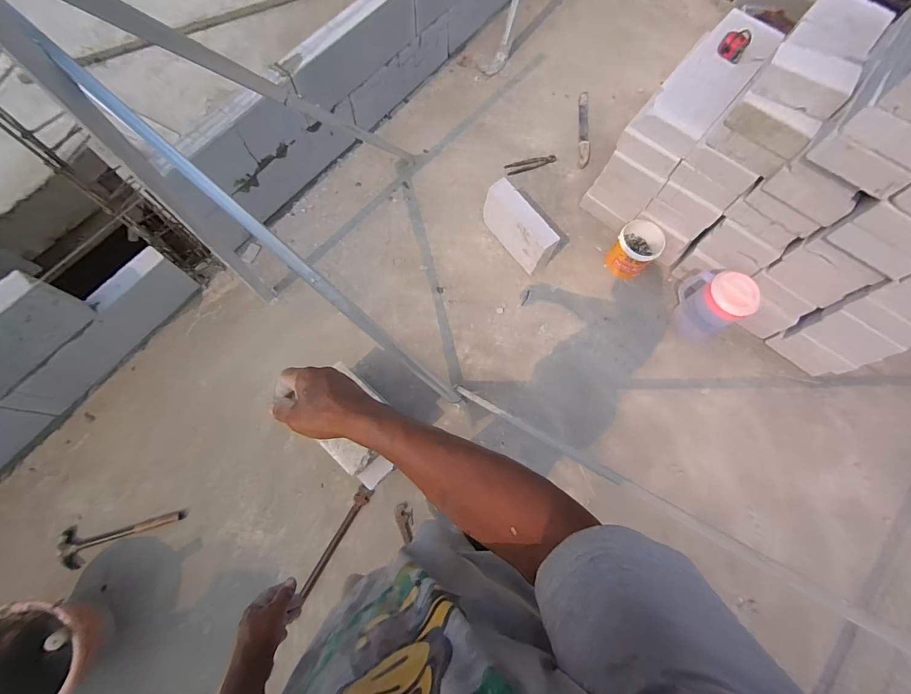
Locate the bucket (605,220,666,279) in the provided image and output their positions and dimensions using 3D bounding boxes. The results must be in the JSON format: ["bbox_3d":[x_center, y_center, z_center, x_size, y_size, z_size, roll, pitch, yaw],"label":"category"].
[{"bbox_3d":[0.669,-0.362,1.486,0.156,0.141,0.168,0,73,-1],"label":"bucket"}]

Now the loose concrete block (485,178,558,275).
[{"bbox_3d":[0.218,-0.429,1.421,0.095,0.197,0.308,-37,78,-11],"label":"loose concrete block"}]

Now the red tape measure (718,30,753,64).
[{"bbox_3d":[0.888,-0.966,1.264,0.083,0.041,0.104,29,75,7],"label":"red tape measure"}]

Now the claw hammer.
[{"bbox_3d":[-1.018,0.572,1.220,0.376,0.025,0.116,-15,74,-6],"label":"claw hammer"}]

